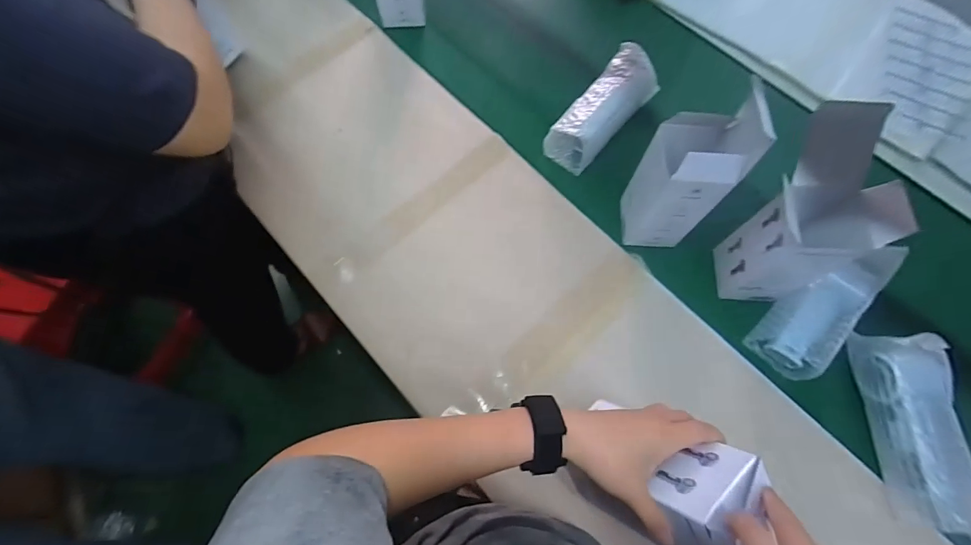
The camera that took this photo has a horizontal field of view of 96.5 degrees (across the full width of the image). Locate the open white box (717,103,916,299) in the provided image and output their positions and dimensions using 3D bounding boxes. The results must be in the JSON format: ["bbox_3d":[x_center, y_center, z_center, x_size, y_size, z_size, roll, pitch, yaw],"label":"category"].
[{"bbox_3d":[0.356,-0.061,0.504,0.095,0.220,0.147,10,68,2],"label":"open white box"}]

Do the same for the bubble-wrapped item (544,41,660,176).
[{"bbox_3d":[0.175,-0.246,0.631,0.069,0.073,0.207,39,72,13],"label":"bubble-wrapped item"}]

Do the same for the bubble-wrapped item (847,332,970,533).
[{"bbox_3d":[0.481,0.170,0.479,0.062,0.068,0.196,2,68,-1],"label":"bubble-wrapped item"}]

